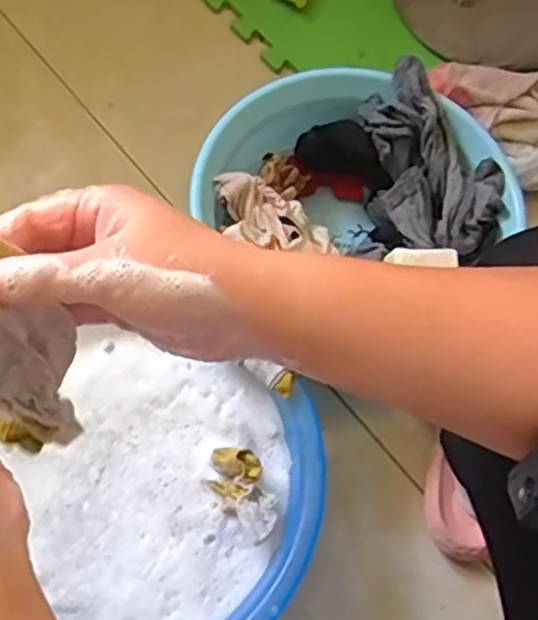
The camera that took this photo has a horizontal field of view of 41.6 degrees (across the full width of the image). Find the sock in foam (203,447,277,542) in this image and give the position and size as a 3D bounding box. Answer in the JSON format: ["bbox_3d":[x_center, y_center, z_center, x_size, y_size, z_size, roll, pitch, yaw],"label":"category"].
[{"bbox_3d":[-0.022,0.165,0.646,0.048,0.030,0.086,-32,75,-16],"label":"sock in foam"}]

